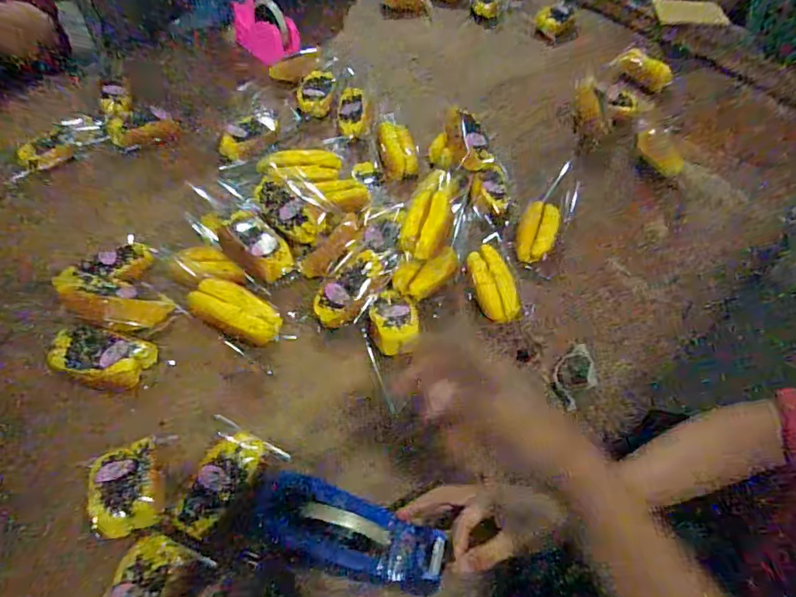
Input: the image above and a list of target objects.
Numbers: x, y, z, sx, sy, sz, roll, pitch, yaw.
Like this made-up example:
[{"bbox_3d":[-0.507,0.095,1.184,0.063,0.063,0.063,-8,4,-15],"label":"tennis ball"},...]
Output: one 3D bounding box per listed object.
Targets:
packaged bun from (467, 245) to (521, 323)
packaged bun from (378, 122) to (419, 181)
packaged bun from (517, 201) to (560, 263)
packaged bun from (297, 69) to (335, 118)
[{"bbox_3d":[0.142,-0.024,0.752,0.058,0.029,0.121,-7,57,-9],"label":"packaged bun"},{"bbox_3d":[0.001,-0.278,0.914,0.064,0.036,0.126,-6,57,-8],"label":"packaged bun"},{"bbox_3d":[0.234,-0.115,0.828,0.061,0.031,0.126,19,57,9],"label":"packaged bun"},{"bbox_3d":[-0.163,-0.409,1.003,0.075,0.037,0.113,3,56,-2],"label":"packaged bun"}]

